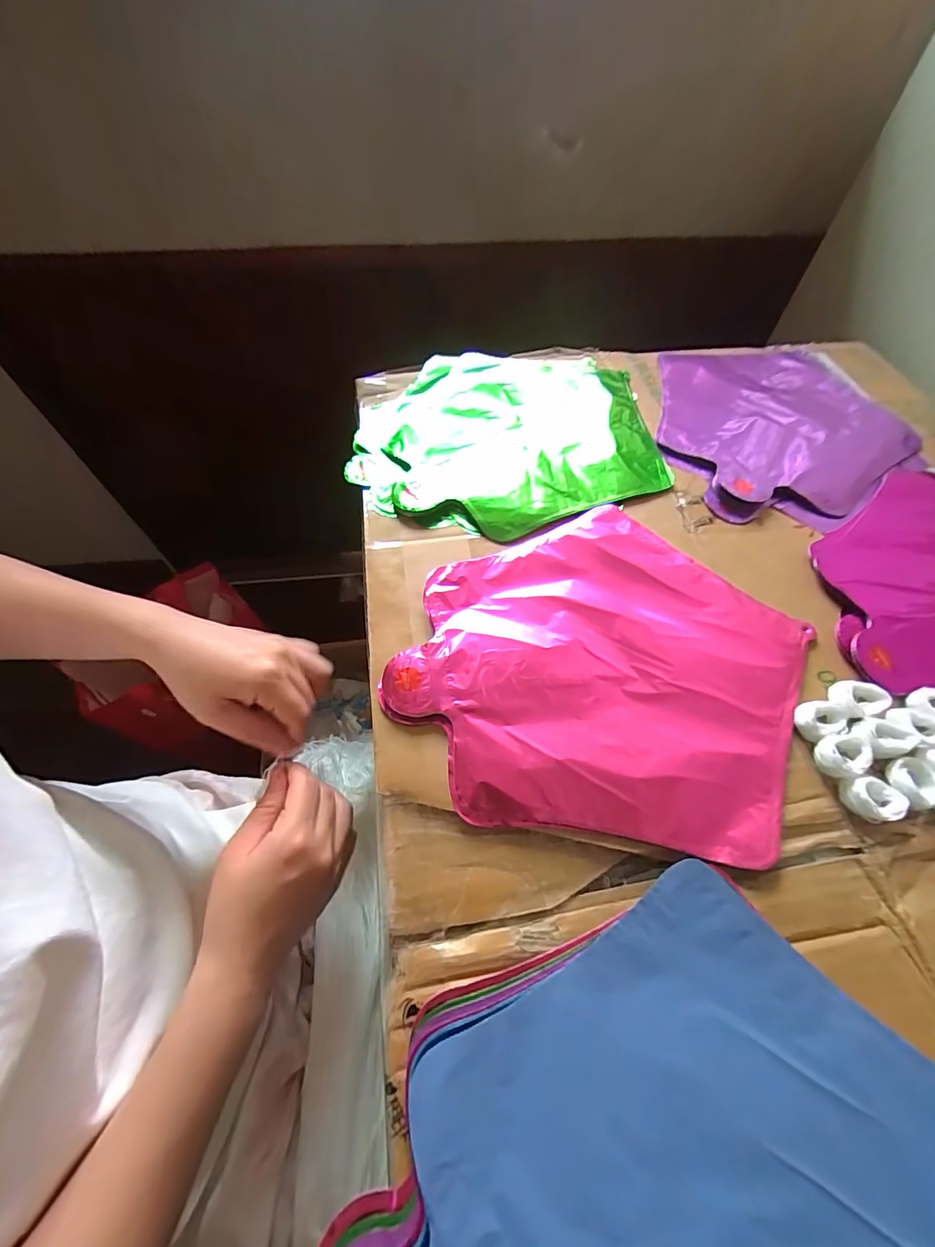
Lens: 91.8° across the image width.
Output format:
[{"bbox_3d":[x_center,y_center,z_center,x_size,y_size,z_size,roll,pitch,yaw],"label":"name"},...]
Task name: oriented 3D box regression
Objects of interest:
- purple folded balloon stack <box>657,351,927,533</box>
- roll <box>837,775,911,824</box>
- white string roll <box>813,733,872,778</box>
[{"bbox_3d":[0.294,-0.185,0.420,0.229,0.014,0.253,5,59,1],"label":"purple folded balloon stack"},{"bbox_3d":[0.218,0.094,0.243,0.028,0.010,0.022,-3,59,-3],"label":"roll"},{"bbox_3d":[0.211,0.073,0.253,0.030,0.009,0.022,-18,61,-12],"label":"white string roll"}]

